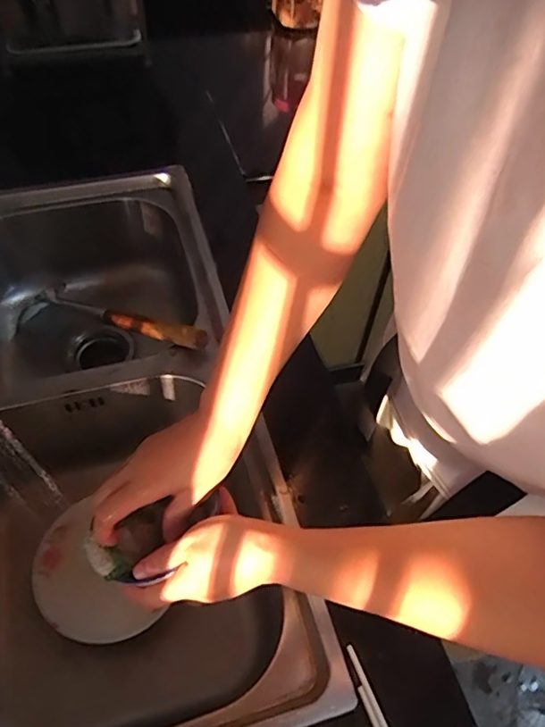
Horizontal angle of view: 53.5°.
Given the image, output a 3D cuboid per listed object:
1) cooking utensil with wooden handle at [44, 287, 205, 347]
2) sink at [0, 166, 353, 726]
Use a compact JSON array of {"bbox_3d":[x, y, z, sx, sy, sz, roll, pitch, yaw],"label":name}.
[{"bbox_3d":[-0.206,-0.063,0.711,0.297,0.024,0.023,17,53,31],"label":"cooking utensil with wooden handle"},{"bbox_3d":[-0.235,0.085,0.678,0.393,0.200,0.739,-11,56,-11],"label":"sink"}]

